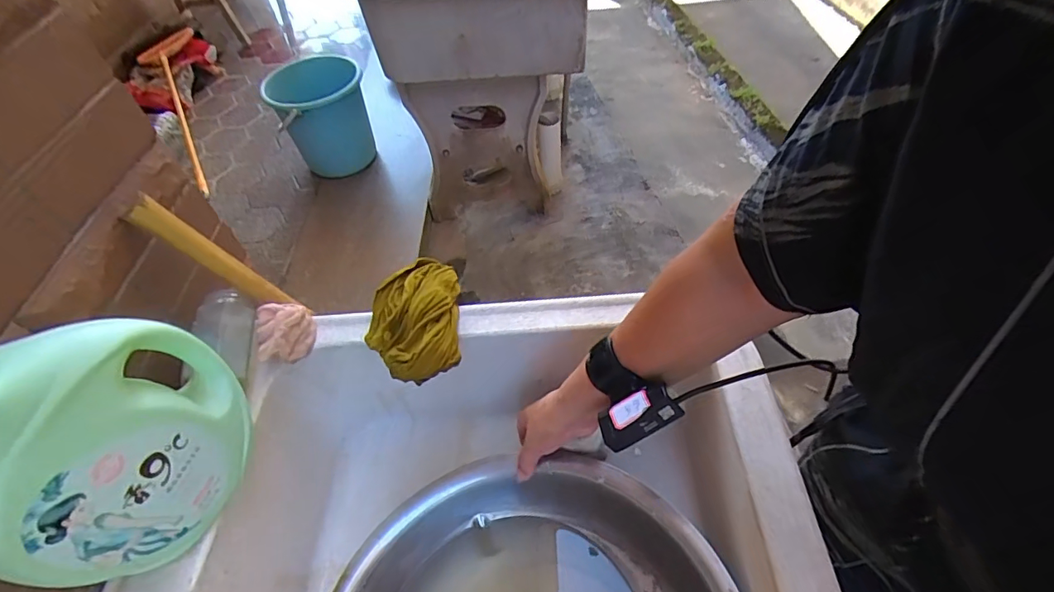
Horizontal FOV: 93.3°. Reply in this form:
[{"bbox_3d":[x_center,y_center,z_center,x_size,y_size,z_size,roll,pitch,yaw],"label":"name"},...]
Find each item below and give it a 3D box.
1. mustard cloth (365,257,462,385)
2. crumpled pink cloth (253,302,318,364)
[{"bbox_3d":[-0.129,0.017,0.542,0.105,0.053,0.166,-7,52,-1],"label":"mustard cloth"},{"bbox_3d":[-0.277,0.043,0.572,0.059,0.040,0.076,-19,53,-10],"label":"crumpled pink cloth"}]

